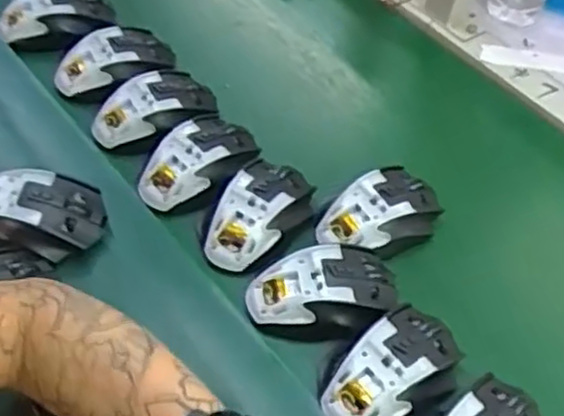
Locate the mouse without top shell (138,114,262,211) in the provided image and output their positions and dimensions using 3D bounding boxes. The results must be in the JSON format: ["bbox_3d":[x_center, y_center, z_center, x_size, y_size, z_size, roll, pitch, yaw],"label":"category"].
[{"bbox_3d":[-0.076,-0.044,0.645,0.114,0.030,0.066,-32,61,-27],"label":"mouse without top shell"}]

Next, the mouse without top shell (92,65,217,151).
[{"bbox_3d":[-0.119,-0.092,0.683,0.114,0.030,0.077,-35,62,-28],"label":"mouse without top shell"}]

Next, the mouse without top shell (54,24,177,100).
[{"bbox_3d":[-0.168,-0.145,0.721,0.114,0.032,0.082,-34,62,-28],"label":"mouse without top shell"}]

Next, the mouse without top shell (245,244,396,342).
[{"bbox_3d":[0.032,0.067,0.568,0.114,0.039,0.071,-4,52,-9],"label":"mouse without top shell"}]

